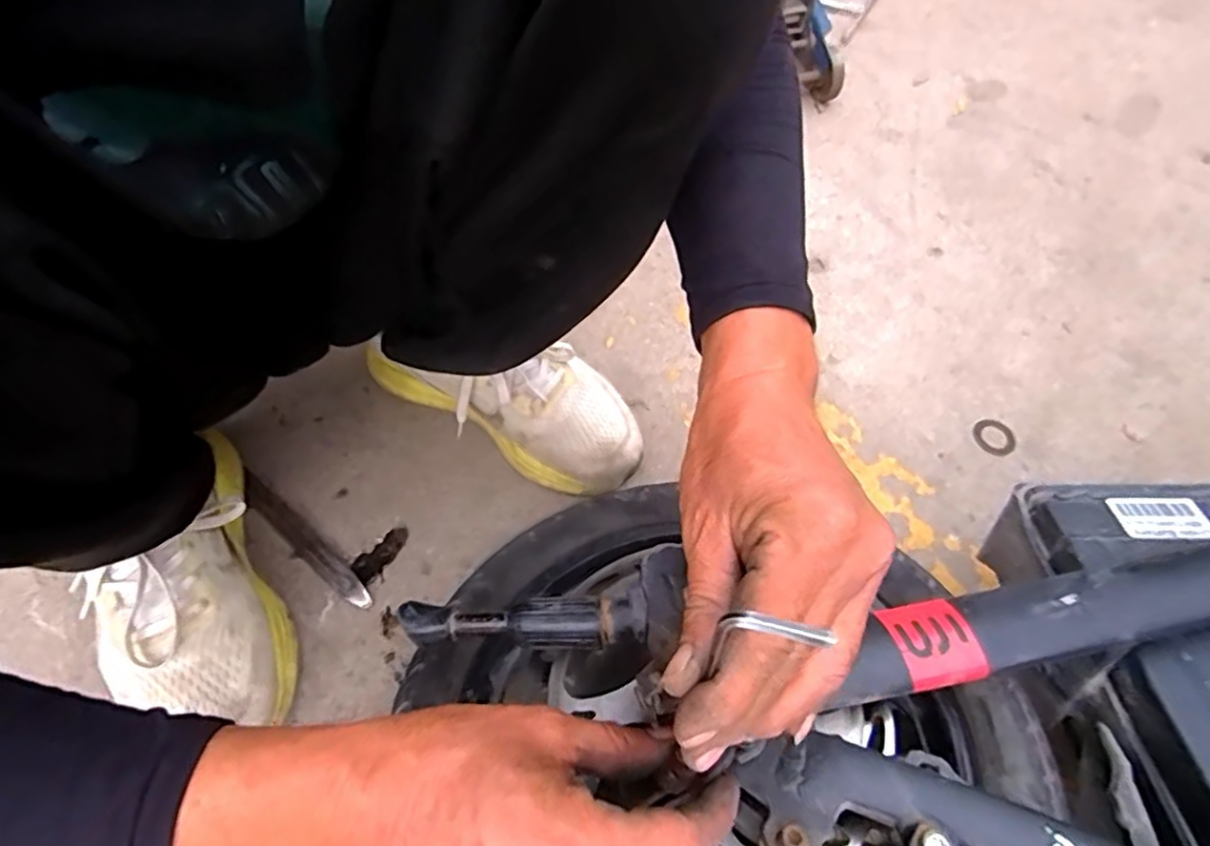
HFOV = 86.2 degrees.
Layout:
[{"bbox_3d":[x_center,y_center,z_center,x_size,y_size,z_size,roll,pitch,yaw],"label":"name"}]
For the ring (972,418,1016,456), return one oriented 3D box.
[{"bbox_3d":[0.360,0.012,0.599,0.036,0.004,0.038,2,54,-3],"label":"ring"}]

